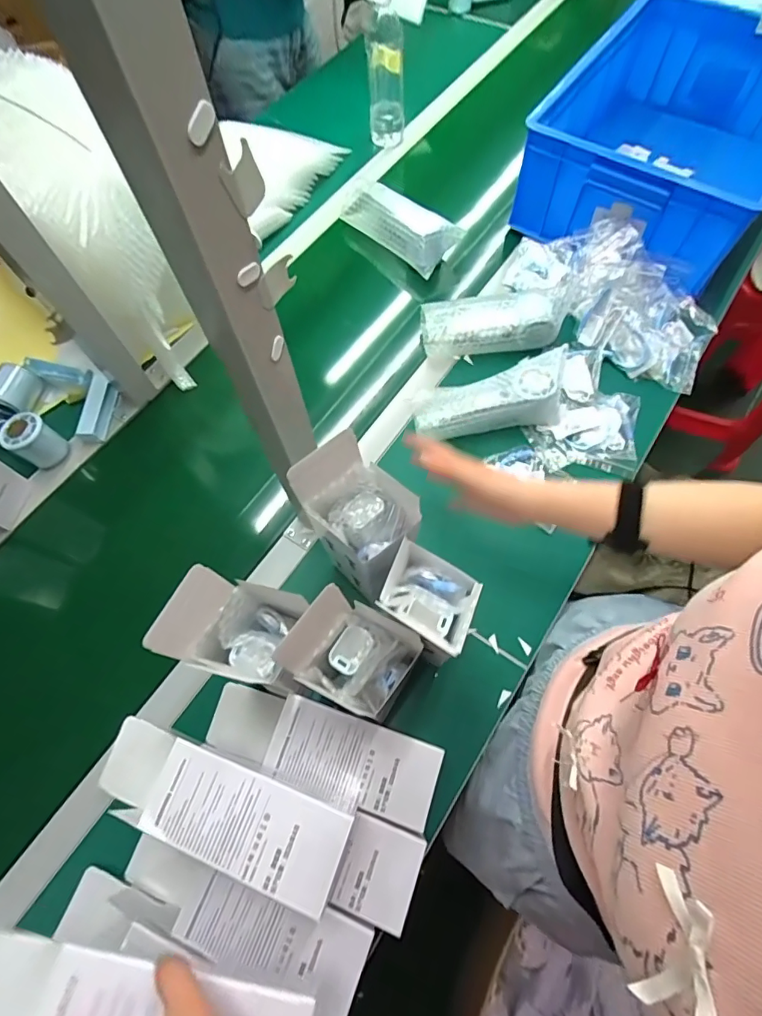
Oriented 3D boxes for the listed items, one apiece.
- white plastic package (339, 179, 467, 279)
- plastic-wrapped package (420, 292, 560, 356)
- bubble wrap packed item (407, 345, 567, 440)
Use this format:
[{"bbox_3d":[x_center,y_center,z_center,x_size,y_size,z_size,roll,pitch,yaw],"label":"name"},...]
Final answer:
[{"bbox_3d":[0.029,-0.481,0.810,0.072,0.053,0.210,-42,72,-15],"label":"white plastic package"},{"bbox_3d":[0.160,-0.274,0.709,0.196,0.057,0.076,-4,67,0],"label":"plastic-wrapped package"},{"bbox_3d":[0.156,-0.154,0.656,0.228,0.062,0.090,-12,67,-4],"label":"bubble wrap packed item"}]

